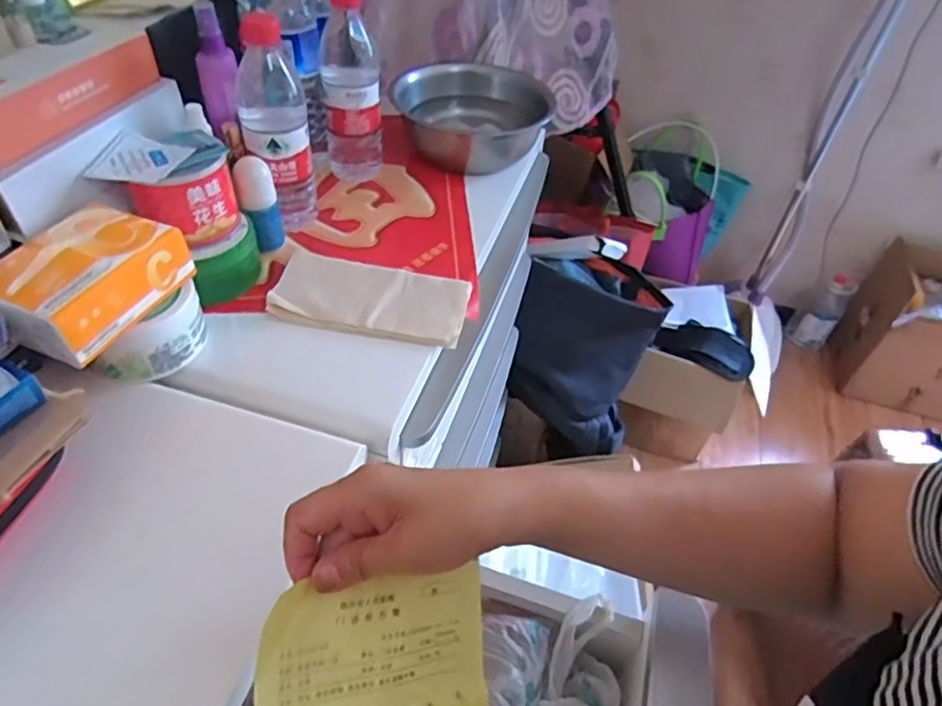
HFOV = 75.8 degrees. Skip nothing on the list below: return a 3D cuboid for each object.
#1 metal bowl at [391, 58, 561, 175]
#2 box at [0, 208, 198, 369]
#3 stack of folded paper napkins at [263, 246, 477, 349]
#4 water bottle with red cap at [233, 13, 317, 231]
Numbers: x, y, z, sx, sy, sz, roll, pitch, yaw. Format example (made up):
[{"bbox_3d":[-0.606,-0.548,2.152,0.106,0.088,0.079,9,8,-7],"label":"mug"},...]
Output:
[{"bbox_3d":[-0.008,-0.298,0.780,0.171,0.072,0.211,25,49,18],"label":"metal bowl"},{"bbox_3d":[-0.279,-0.055,0.441,0.082,0.047,0.117,19,48,13],"label":"box"},{"bbox_3d":[-0.094,-0.055,0.579,0.179,0.012,0.097,9,46,4],"label":"stack of folded paper napkins"},{"bbox_3d":[-0.189,-0.212,0.590,0.062,0.205,0.061,-12,49,-16],"label":"water bottle with red cap"}]

